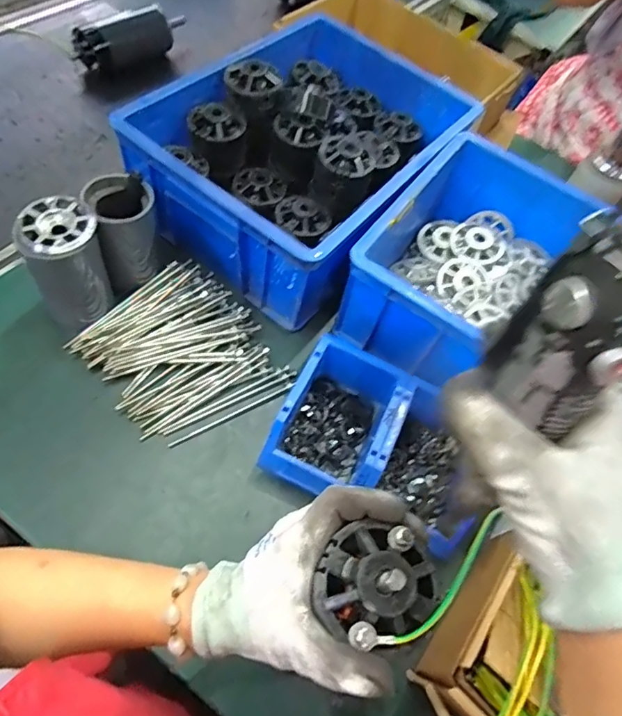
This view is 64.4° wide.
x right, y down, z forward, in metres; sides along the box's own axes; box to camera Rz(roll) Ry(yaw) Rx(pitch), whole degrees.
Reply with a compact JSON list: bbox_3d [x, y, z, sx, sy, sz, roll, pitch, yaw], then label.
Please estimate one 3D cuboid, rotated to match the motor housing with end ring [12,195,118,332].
[{"bbox_3d":[-0.266,-0.102,0.548,0.080,0.131,0.075,-30,69,-23],"label":"motor housing with end ring"}]

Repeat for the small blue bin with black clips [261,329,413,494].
[{"bbox_3d":[0.030,0.067,0.529,0.113,0.060,0.156,26,59,5],"label":"small blue bin with black clips"}]

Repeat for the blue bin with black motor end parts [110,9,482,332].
[{"bbox_3d":[-0.004,-0.279,0.683,0.317,0.140,0.425,34,61,11],"label":"blue bin with black motor end parts"}]

